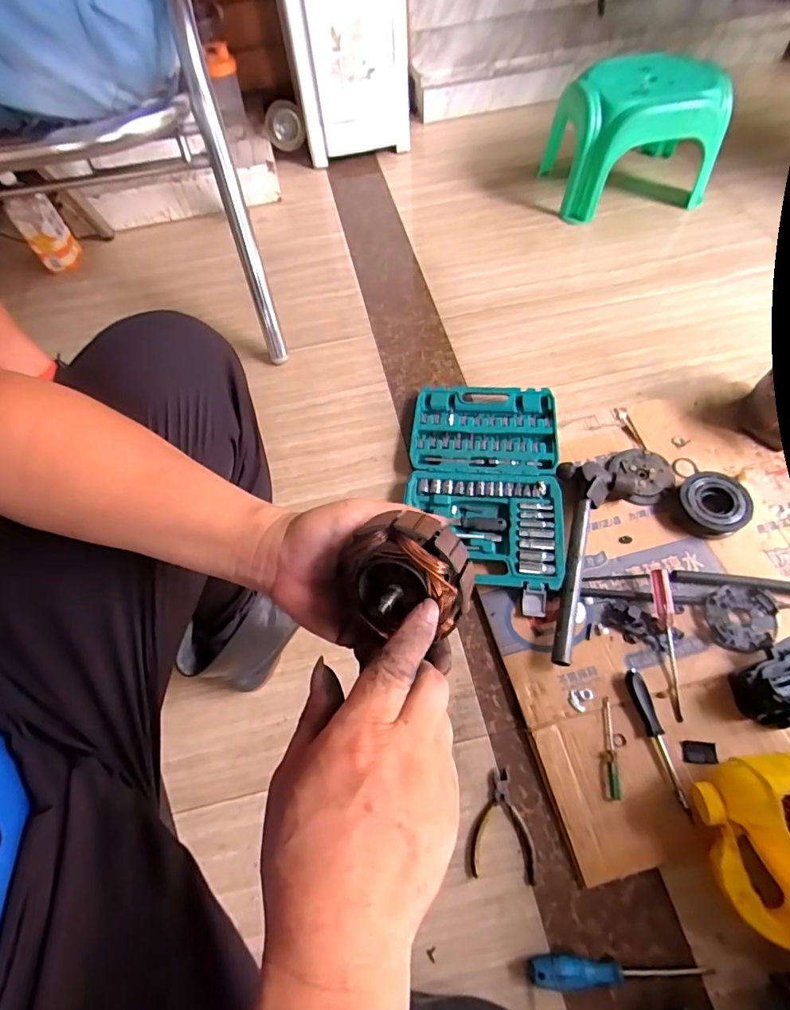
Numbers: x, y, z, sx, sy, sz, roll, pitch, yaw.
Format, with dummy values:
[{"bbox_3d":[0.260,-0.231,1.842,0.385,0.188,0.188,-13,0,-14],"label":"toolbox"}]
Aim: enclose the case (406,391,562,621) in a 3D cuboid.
[{"bbox_3d":[0.146,-0.040,0.810,0.247,0.036,0.414,5,59,5],"label":"case"}]

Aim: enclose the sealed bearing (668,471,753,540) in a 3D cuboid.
[{"bbox_3d":[0.496,0.001,0.757,0.113,0.041,0.103,-26,62,-10],"label":"sealed bearing"}]

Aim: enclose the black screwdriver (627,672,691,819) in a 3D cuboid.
[{"bbox_3d":[0.332,0.293,0.602,0.018,0.027,0.165,-11,59,-4],"label":"black screwdriver"}]

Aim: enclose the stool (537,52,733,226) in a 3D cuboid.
[{"bbox_3d":[0.599,-0.930,1.208,0.366,0.243,0.306,-10,59,-4],"label":"stool"}]

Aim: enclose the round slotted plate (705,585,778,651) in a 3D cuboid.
[{"bbox_3d":[0.482,0.157,0.670,0.083,0.017,0.096,16,63,12],"label":"round slotted plate"}]

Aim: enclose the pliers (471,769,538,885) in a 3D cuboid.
[{"bbox_3d":[0.136,0.394,0.592,0.076,0.007,0.112,6,59,6],"label":"pliers"}]

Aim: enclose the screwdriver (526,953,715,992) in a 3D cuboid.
[{"bbox_3d":[0.241,0.498,0.510,0.192,0.025,0.025,-1,59,2],"label":"screwdriver"}]

